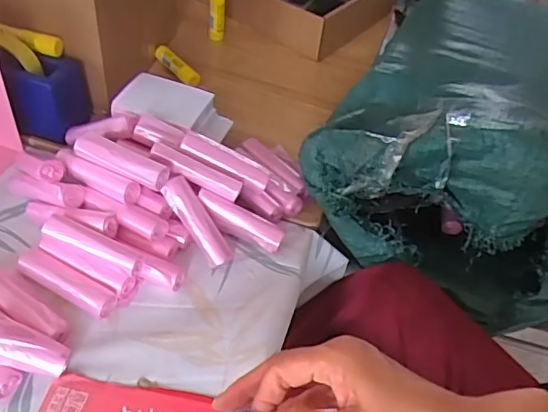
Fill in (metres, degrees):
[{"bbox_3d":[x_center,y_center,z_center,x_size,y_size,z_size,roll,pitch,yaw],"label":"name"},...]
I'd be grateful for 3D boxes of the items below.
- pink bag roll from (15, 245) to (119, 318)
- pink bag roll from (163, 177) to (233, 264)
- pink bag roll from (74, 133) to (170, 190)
[{"bbox_3d":[-0.233,0.082,0.622,0.134,0.021,0.033,25,48,18],"label":"pink bag roll"},{"bbox_3d":[-0.091,0.018,0.667,0.033,0.022,0.116,-32,86,-32],"label":"pink bag roll"},{"bbox_3d":[-0.181,-0.054,0.657,0.123,0.024,0.026,23,48,13],"label":"pink bag roll"}]

